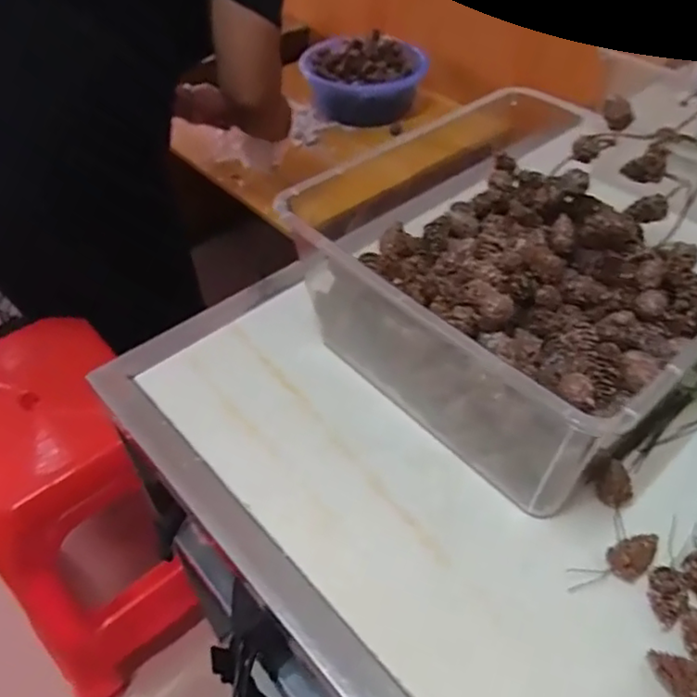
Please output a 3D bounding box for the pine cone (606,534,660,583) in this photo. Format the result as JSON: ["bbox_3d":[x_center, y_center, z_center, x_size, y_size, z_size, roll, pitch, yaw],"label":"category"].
[{"bbox_3d":[0.189,0.135,0.409,0.037,0.016,0.023,-40,62,-22],"label":"pine cone"}]

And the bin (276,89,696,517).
[{"bbox_3d":[0.135,-0.050,0.502,0.276,0.145,0.301,-34,54,-27],"label":"bin"}]

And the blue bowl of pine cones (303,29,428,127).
[{"bbox_3d":[0.029,-0.604,1.398,0.273,0.108,0.215,-2,46,1],"label":"blue bowl of pine cones"}]

